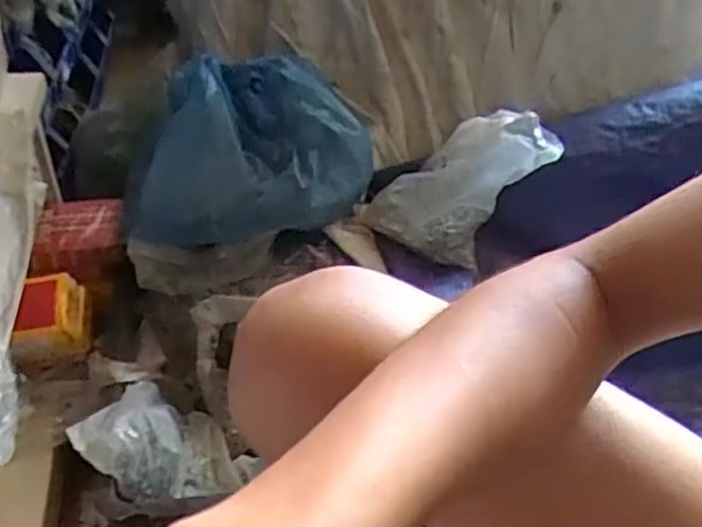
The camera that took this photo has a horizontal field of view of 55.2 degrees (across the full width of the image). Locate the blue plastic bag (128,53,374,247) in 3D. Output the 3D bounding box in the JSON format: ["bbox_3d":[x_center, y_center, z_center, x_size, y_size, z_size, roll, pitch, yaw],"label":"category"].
[{"bbox_3d":[-0.100,-0.121,0.735,0.241,0.135,0.187,3,41,0],"label":"blue plastic bag"}]

